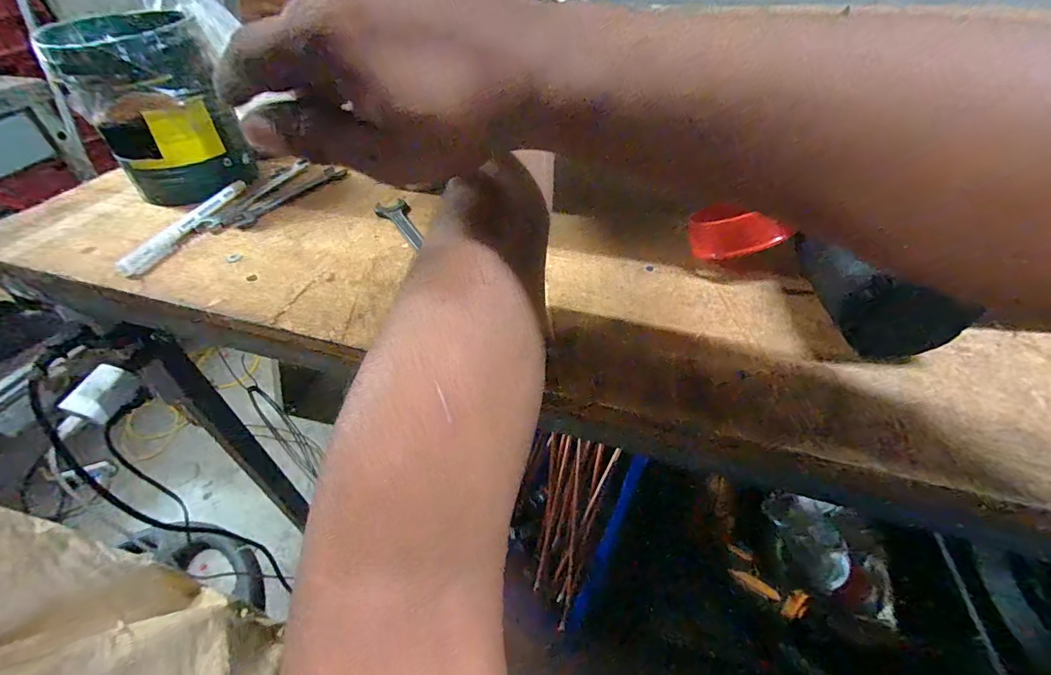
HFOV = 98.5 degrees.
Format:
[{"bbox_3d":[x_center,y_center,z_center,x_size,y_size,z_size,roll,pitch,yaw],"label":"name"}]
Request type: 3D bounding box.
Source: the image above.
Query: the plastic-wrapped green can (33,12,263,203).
[{"bbox_3d":[-0.317,-0.198,0.398,0.103,0.131,0.103,-32,52,-26],"label":"plastic-wrapped green can"}]

